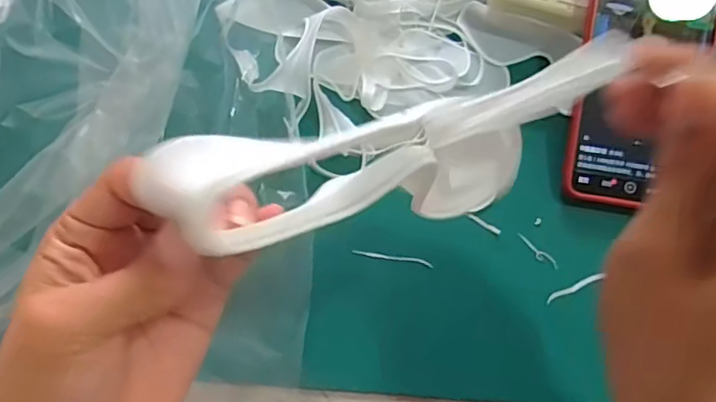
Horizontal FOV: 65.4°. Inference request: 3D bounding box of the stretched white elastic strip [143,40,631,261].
[{"bbox_3d":[0.014,-0.013,0.190,0.162,0.068,0.027,-14,72,-26],"label":"stretched white elastic strip"}]

